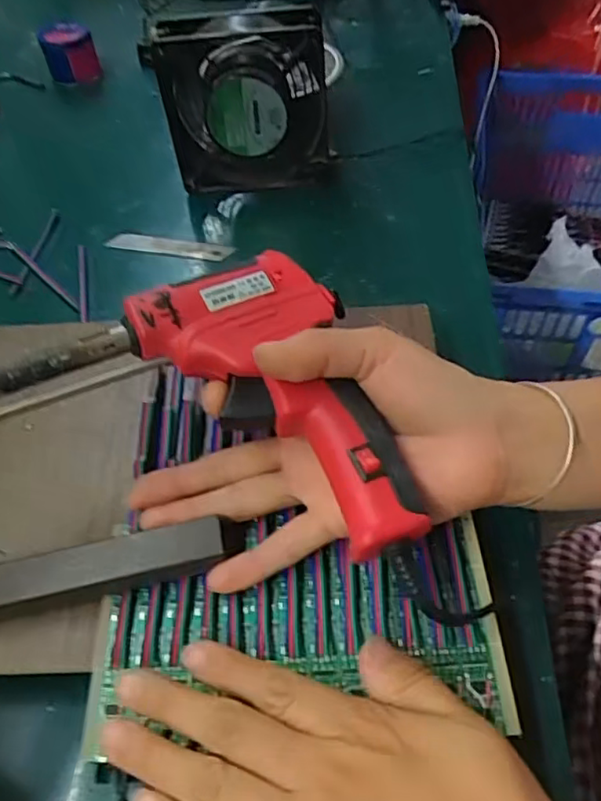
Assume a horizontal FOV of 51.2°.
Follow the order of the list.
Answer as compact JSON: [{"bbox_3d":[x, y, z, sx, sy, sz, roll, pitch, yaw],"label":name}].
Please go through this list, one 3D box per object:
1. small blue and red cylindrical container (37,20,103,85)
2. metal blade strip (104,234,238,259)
[{"bbox_3d":[-0.237,-0.361,0.644,0.054,0.048,0.041,-17,52,-12],"label":"small blue and red cylindrical container"},{"bbox_3d":[-0.101,-0.119,0.482,0.100,0.004,0.017,11,59,13],"label":"metal blade strip"}]

